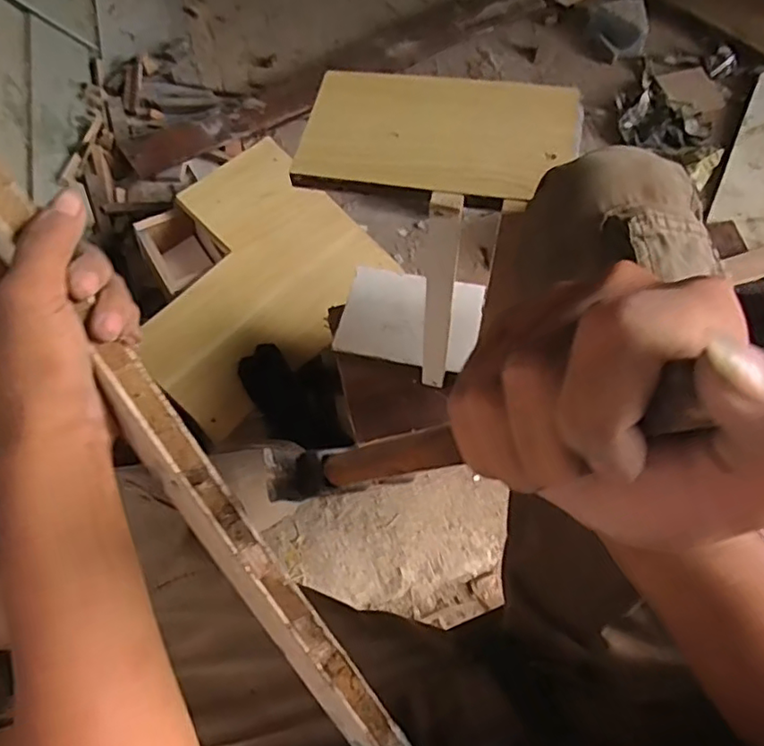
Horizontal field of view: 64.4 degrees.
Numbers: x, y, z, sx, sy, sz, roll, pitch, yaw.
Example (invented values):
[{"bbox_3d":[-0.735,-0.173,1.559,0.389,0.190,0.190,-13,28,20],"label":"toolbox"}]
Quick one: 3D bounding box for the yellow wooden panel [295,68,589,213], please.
[{"bbox_3d":[0.053,-0.223,0.571,0.249,0.018,0.145,8,63,7],"label":"yellow wooden panel"}]

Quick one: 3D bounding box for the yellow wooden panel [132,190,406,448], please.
[{"bbox_3d":[-0.191,-0.124,1.065,0.240,0.029,0.472,44,65,9],"label":"yellow wooden panel"}]

